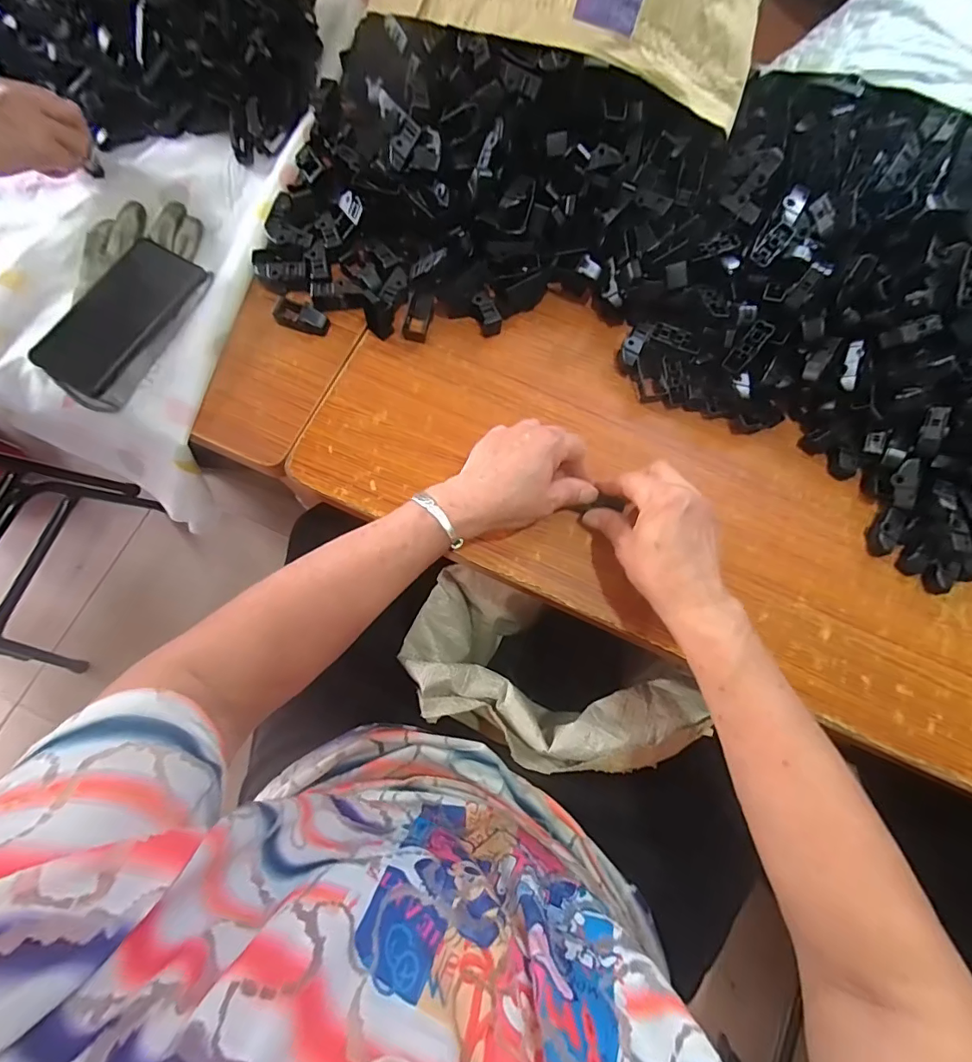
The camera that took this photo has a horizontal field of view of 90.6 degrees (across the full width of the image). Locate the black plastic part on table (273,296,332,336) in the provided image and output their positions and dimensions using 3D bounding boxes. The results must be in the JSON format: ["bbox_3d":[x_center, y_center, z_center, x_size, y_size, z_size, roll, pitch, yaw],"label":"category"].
[{"bbox_3d":[-0.180,-0.208,0.468,0.052,0.013,0.027,20,75,3],"label":"black plastic part on table"}]

